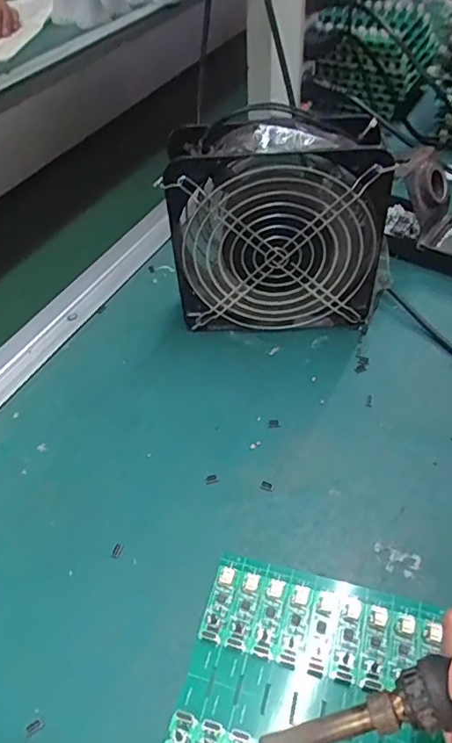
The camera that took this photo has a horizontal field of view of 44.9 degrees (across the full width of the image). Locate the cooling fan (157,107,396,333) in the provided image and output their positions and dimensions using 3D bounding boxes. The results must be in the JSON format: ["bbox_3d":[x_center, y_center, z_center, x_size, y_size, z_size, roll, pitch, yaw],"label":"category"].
[{"bbox_3d":[0.038,-0.105,0.409,0.149,0.155,0.057,-1,48,2],"label":"cooling fan"}]

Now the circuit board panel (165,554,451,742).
[{"bbox_3d":[0.046,0.167,0.264,0.137,0.004,0.132,10,49,13],"label":"circuit board panel"}]

